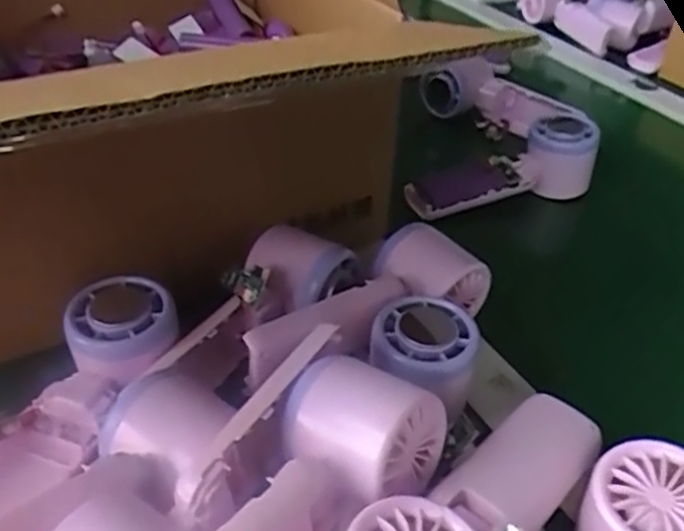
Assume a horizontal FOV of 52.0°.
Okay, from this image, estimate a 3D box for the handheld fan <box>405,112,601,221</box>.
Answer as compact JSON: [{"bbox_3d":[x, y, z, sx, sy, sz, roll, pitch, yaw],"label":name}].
[{"bbox_3d":[0.132,-0.083,0.574,0.159,0.063,0.045,-14,38,-19],"label":"handheld fan"}]

